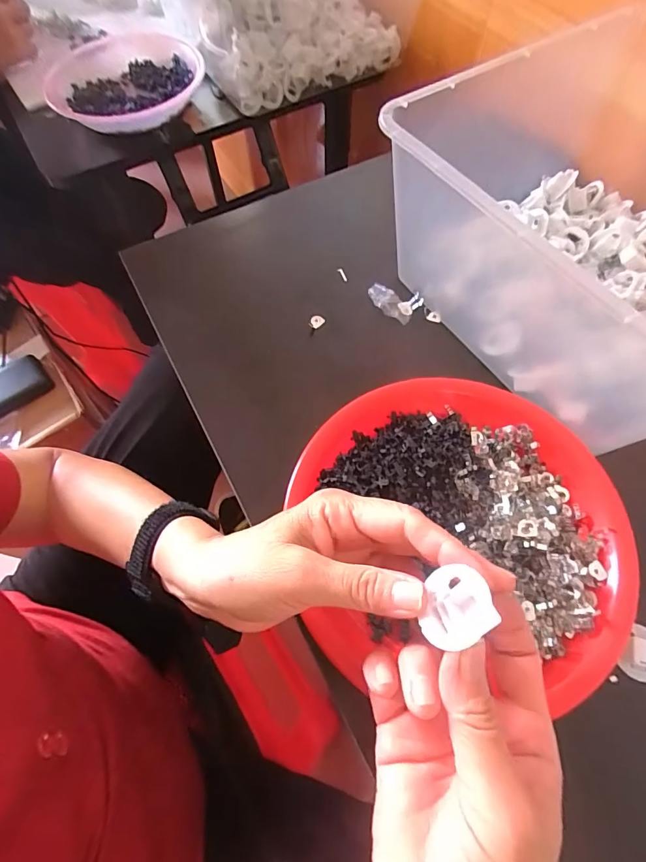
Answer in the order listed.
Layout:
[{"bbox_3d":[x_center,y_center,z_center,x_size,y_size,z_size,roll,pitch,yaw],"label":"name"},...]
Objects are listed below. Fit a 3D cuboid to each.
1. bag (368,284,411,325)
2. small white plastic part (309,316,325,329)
[{"bbox_3d":[0.059,-0.122,0.396,0.020,0.013,0.051,-37,70,-14],"label":"bag"},{"bbox_3d":[-0.006,-0.103,0.399,0.011,0.004,0.014,36,71,16],"label":"small white plastic part"}]

